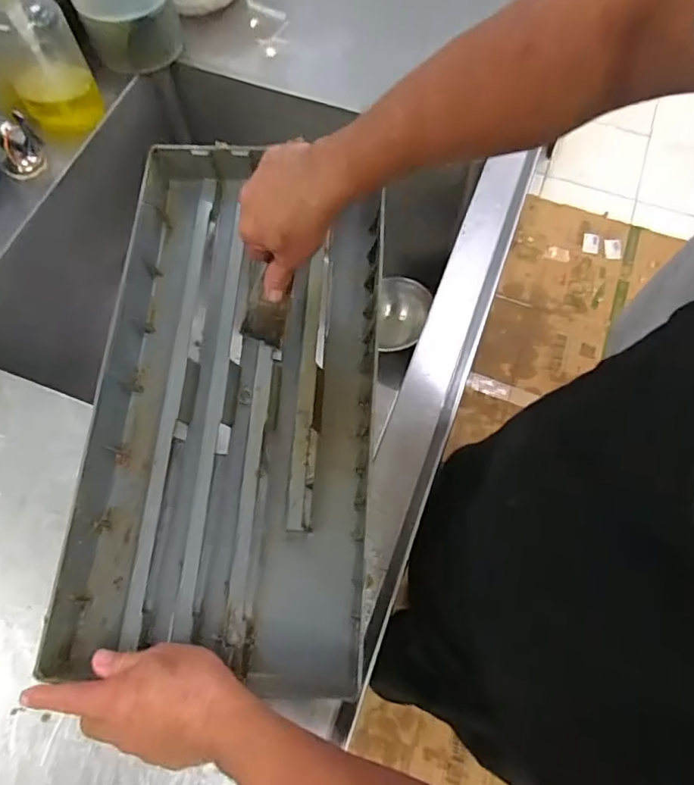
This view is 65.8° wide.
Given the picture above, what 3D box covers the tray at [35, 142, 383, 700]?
[{"bbox_3d":[-0.111,-0.005,0.547,0.276,0.084,0.526,3,67,1],"label":"tray"}]

